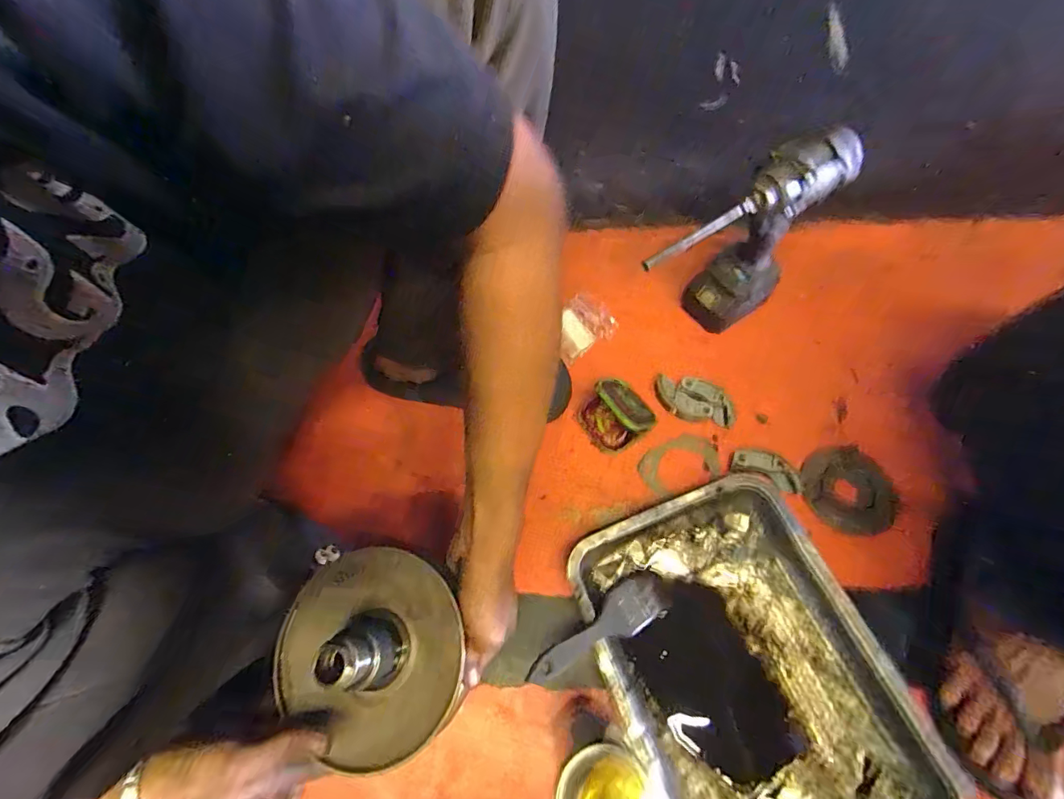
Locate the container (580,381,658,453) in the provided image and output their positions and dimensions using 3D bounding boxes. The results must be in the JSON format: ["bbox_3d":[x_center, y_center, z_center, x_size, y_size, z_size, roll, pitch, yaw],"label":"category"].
[{"bbox_3d":[0.110,0.017,0.575,0.077,0.080,0.080,-1,64,1],"label":"container"}]

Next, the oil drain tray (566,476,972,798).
[{"bbox_3d":[0.210,0.274,0.453,0.262,0.043,0.350,-18,64,-7],"label":"oil drain tray"}]

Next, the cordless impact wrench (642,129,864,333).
[{"bbox_3d":[0.244,-0.170,0.564,0.235,0.246,0.084,-35,68,-14],"label":"cordless impact wrench"}]

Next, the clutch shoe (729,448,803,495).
[{"bbox_3d":[0.290,0.087,0.557,0.081,0.017,0.036,21,66,12],"label":"clutch shoe"}]

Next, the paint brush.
[{"bbox_3d":[0.075,0.230,0.460,0.180,0.021,0.044,-17,60,-32],"label":"paint brush"}]

